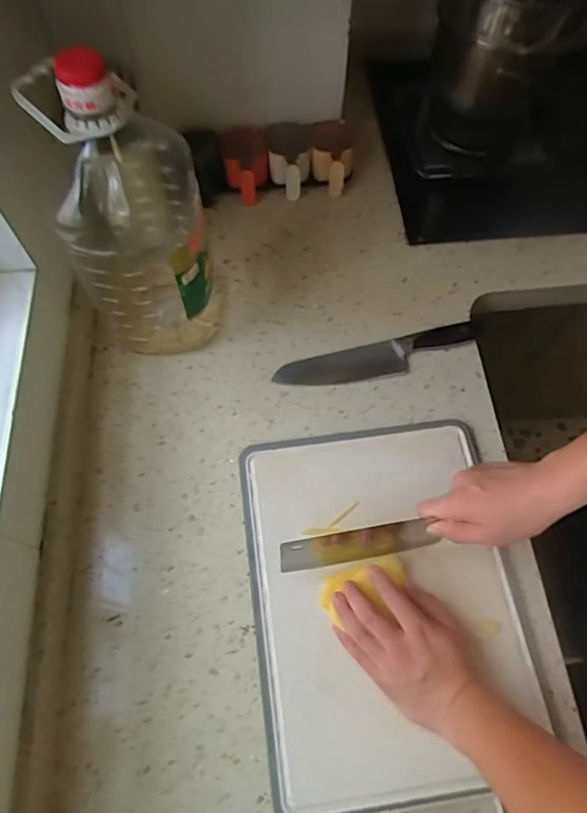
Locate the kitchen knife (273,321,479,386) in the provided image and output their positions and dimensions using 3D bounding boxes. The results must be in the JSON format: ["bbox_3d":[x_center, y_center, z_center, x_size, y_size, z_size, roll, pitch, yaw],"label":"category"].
[{"bbox_3d":[0.115,-0.067,0.697,0.275,0.015,0.050,-12,66,-5],"label":"kitchen knife"}]

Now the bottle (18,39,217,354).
[{"bbox_3d":[-0.172,-0.210,0.581,0.131,0.344,0.151,-8,65,-3],"label":"bottle"}]

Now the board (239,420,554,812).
[{"bbox_3d":[0.099,0.223,0.559,0.285,0.022,0.423,-6,65,-2],"label":"board"}]

